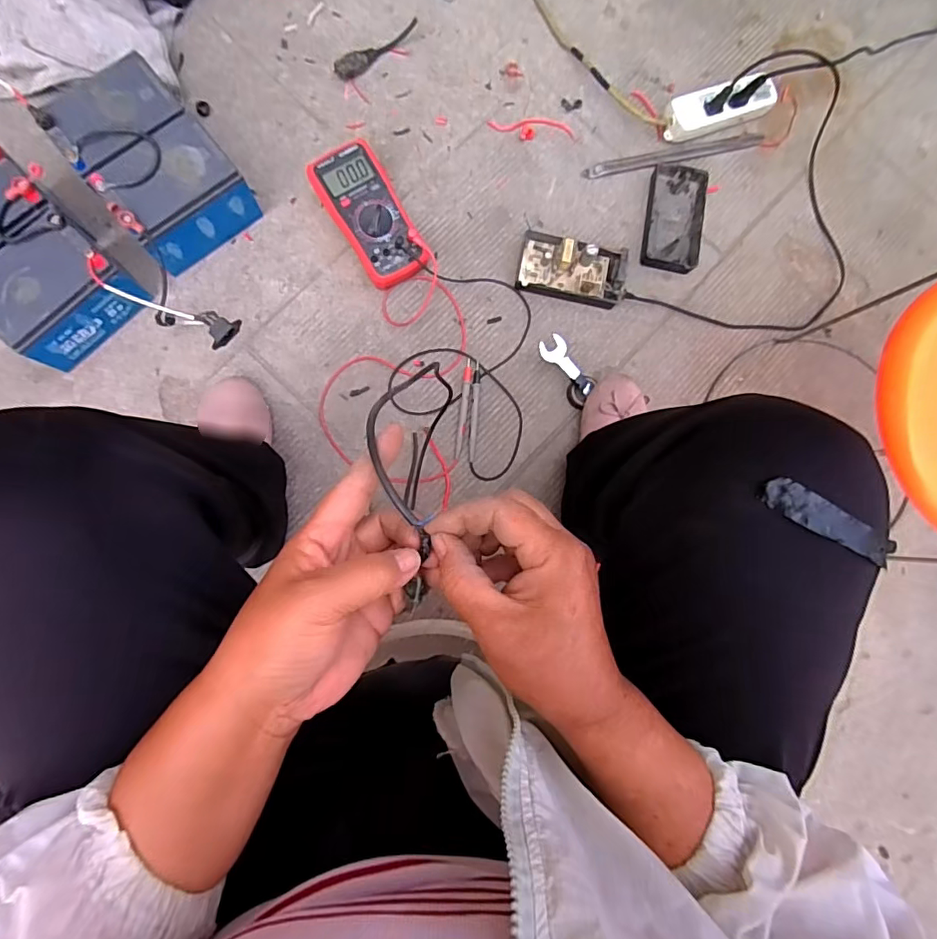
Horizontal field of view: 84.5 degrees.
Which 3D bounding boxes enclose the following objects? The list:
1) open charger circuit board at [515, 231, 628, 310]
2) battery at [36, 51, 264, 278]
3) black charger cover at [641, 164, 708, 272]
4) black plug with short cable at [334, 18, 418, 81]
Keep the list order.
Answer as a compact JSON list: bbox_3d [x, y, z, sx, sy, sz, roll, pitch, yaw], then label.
[{"bbox_3d":[0.148,-0.286,0.734,0.150,0.046,0.079,12,85,-2],"label":"open charger circuit board"},{"bbox_3d":[-0.406,-0.394,0.673,0.141,0.101,0.212,-41,89,-6],"label":"battery"},{"bbox_3d":[0.307,-0.372,0.769,0.084,0.025,0.151,8,85,-3],"label":"black charger cover"},{"bbox_3d":[-0.132,-0.614,0.755,0.145,0.018,0.029,-36,88,-5],"label":"black plug with short cable"}]

